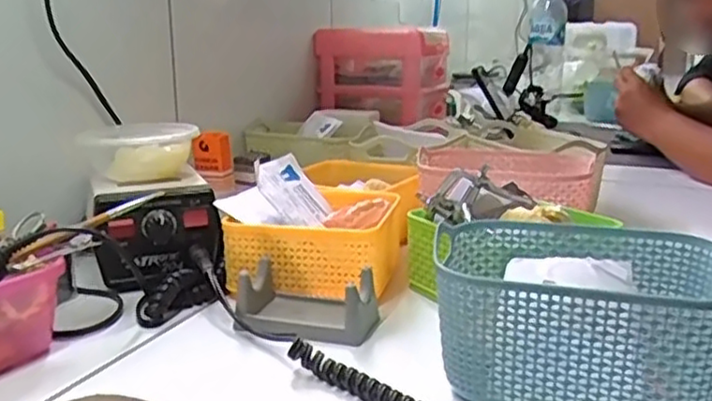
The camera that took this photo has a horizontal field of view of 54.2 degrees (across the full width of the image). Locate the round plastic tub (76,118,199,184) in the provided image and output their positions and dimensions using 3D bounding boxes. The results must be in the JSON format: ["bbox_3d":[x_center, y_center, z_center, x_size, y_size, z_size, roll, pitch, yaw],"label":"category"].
[{"bbox_3d":[-0.197,-0.048,0.632,0.093,0.047,0.108,-5,14,-19],"label":"round plastic tub"}]

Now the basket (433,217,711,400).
[{"bbox_3d":[0.134,0.071,0.419,0.158,0.081,0.116,4,14,18],"label":"basket"}]

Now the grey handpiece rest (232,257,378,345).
[{"bbox_3d":[-0.035,0.074,0.511,0.101,0.038,0.065,2,14,10],"label":"grey handpiece rest"}]

